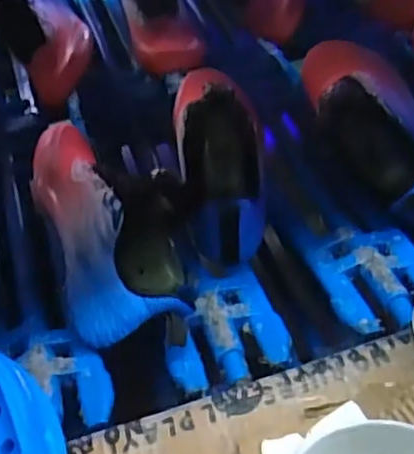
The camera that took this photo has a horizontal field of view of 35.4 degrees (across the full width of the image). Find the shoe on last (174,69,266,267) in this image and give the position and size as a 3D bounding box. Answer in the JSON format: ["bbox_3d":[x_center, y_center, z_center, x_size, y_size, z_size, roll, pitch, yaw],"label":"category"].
[{"bbox_3d":[0.014,-0.053,0.541,0.070,0.061,0.160,-8,77,-1],"label":"shoe on last"}]

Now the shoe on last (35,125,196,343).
[{"bbox_3d":[-0.082,-0.008,0.558,0.108,0.071,0.233,-21,50,-8],"label":"shoe on last"}]

